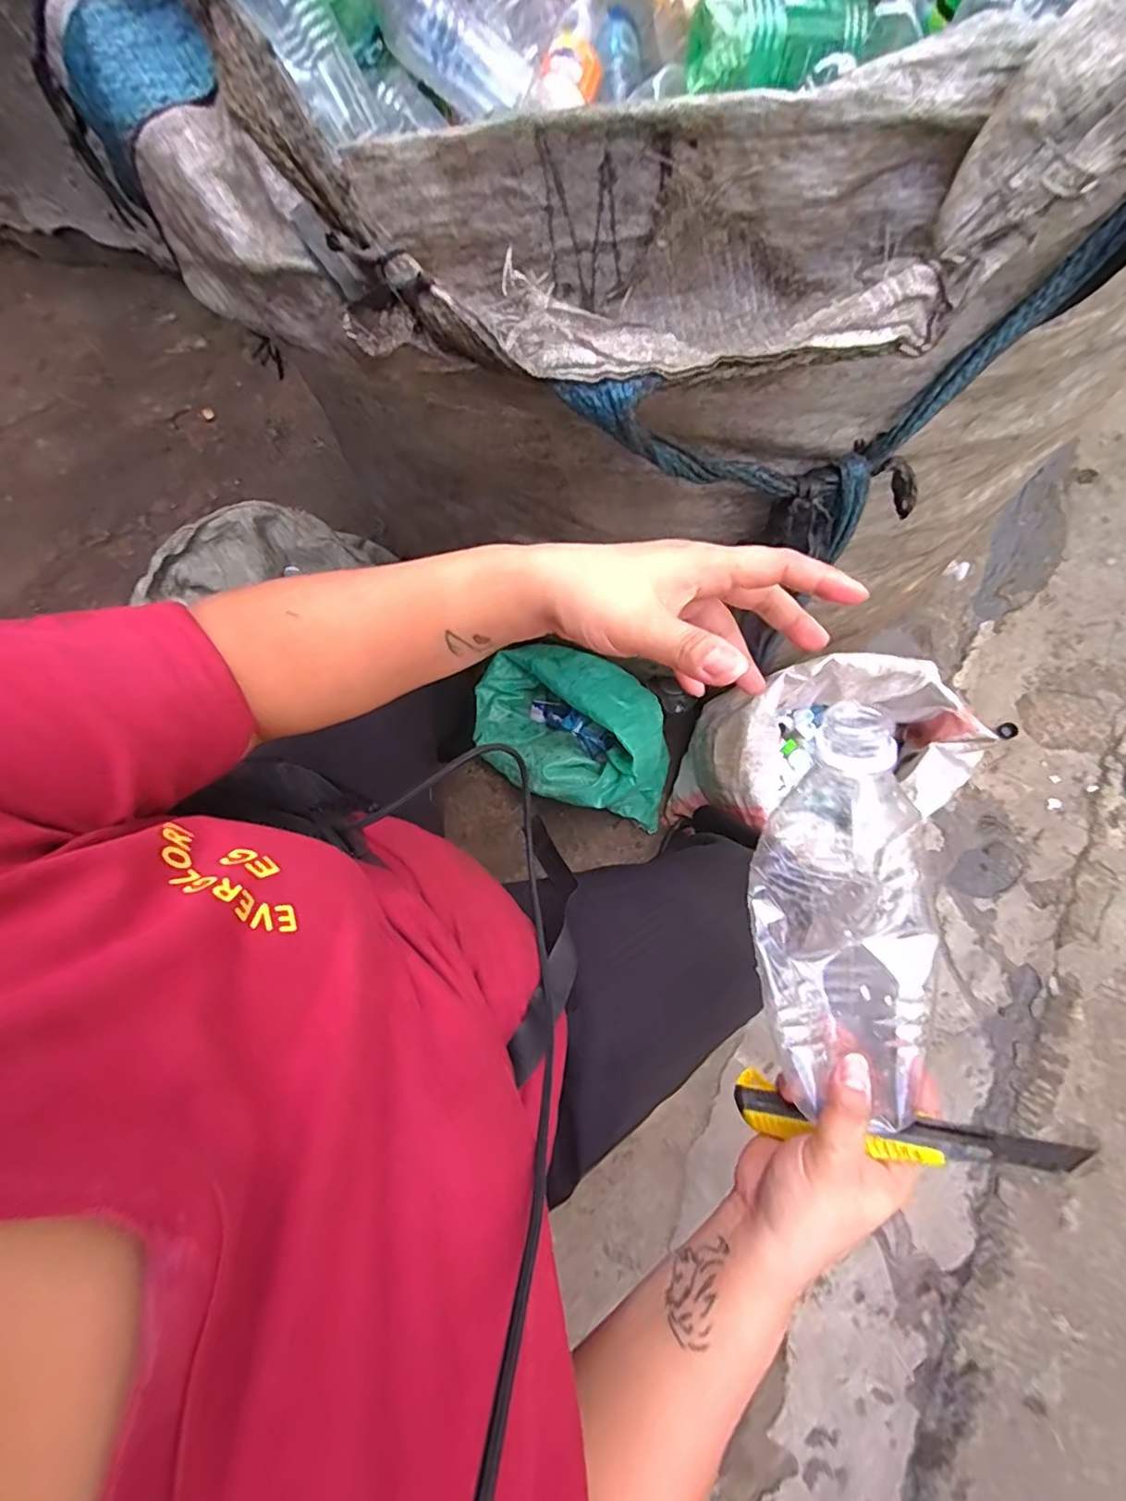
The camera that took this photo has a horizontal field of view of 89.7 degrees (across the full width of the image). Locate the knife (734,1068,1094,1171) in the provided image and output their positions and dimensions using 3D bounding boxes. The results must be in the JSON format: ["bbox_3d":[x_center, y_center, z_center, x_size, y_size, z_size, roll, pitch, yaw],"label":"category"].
[{"bbox_3d":[0.163,0.201,0.303,0.040,0.176,0.014,-4,76,-38],"label":"knife"}]

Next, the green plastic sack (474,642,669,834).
[{"bbox_3d":[0.019,-0.030,0.931,0.348,0.189,0.227,21,82,8],"label":"green plastic sack"}]

